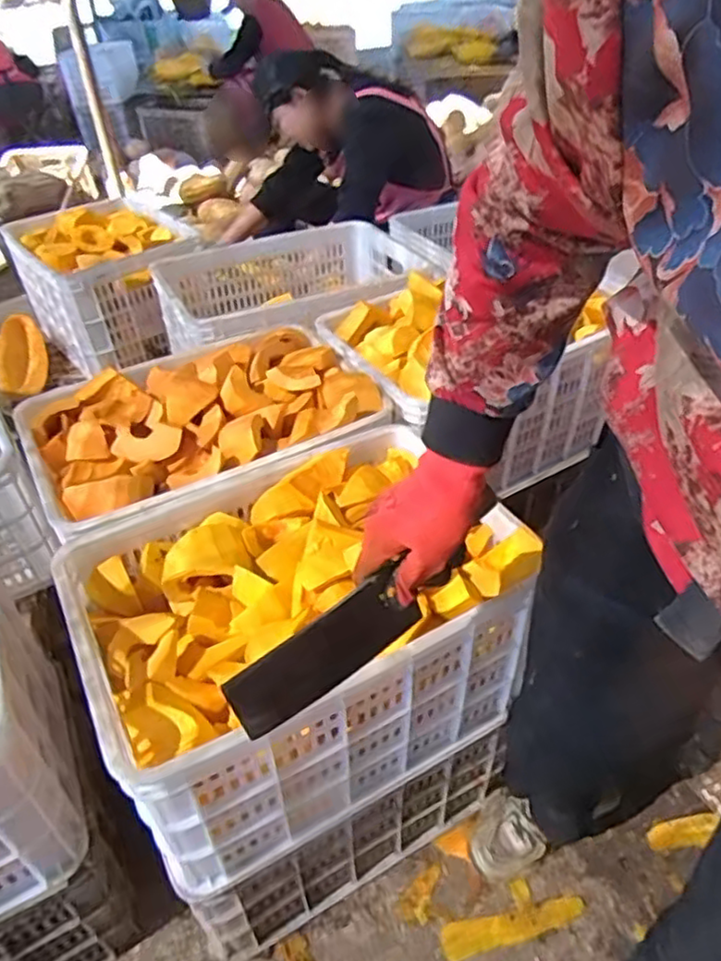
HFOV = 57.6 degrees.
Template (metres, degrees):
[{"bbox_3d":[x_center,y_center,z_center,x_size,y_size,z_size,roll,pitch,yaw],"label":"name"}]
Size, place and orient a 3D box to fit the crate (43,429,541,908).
[{"bbox_3d":[-0.076,0.187,0.844,0.484,0.284,0.358,-22,43,-22],"label":"crate"}]

